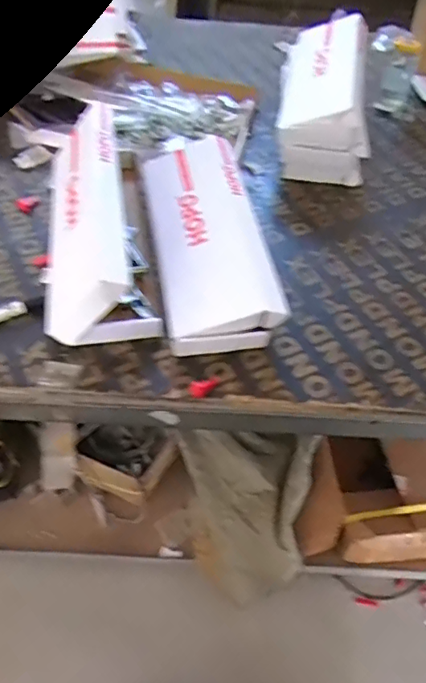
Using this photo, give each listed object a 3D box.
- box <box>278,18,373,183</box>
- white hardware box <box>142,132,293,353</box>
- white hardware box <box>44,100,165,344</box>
[{"bbox_3d":[0.227,-0.494,1.074,0.158,0.166,0.457,9,51,4],"label":"box"},{"bbox_3d":[-0.011,-0.167,0.847,0.156,0.076,0.417,-6,51,-9],"label":"white hardware box"},{"bbox_3d":[-0.194,-0.188,0.812,0.141,0.129,0.420,-10,52,-12],"label":"white hardware box"}]

